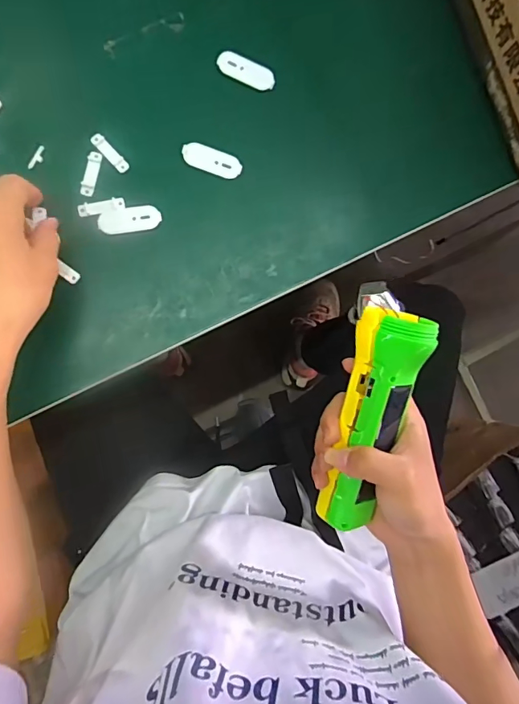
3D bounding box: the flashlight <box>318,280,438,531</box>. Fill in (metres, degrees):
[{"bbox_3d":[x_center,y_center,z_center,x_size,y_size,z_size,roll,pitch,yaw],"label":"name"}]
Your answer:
[{"bbox_3d":[0.081,0.041,0.337,0.048,0.066,0.177,11,96,-7],"label":"flashlight"}]

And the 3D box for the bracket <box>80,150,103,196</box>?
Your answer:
[{"bbox_3d":[-0.137,-0.145,0.370,0.010,0.004,0.038,14,86,-7],"label":"bracket"}]

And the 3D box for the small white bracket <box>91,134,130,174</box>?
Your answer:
[{"bbox_3d":[-0.122,-0.163,0.375,0.010,0.004,0.038,-44,94,-7],"label":"small white bracket"}]

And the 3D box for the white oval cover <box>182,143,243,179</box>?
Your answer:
[{"bbox_3d":[-0.040,-0.161,0.386,0.050,0.004,0.020,17,86,-6],"label":"white oval cover"}]

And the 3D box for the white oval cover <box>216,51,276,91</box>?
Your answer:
[{"bbox_3d":[-0.011,-0.240,0.391,0.050,0.004,0.019,20,86,-6],"label":"white oval cover"}]

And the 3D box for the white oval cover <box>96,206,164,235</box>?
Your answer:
[{"bbox_3d":[-0.105,-0.108,0.372,0.050,0.004,0.021,-9,89,-7],"label":"white oval cover"}]

